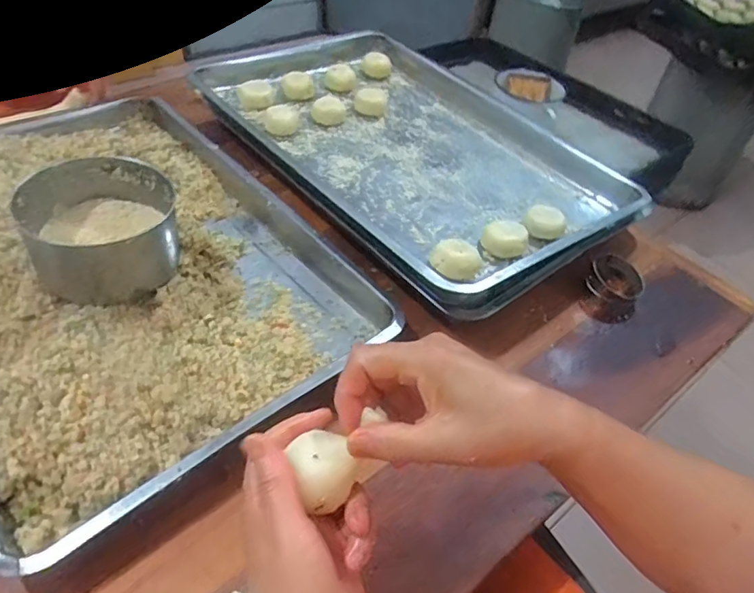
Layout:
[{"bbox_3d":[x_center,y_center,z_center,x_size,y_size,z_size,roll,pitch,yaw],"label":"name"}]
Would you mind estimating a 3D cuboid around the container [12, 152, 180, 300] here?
[{"bbox_3d":[-0.266,-0.068,0.529,0.135,0.078,0.120,-24,53,-27],"label":"container"}]

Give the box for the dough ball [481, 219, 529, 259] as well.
[{"bbox_3d":[0.153,-0.068,0.630,0.049,0.025,0.043,-9,48,-16],"label":"dough ball"}]

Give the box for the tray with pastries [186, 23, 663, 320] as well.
[{"bbox_3d":[0.031,-0.236,0.774,0.402,0.057,0.613,-26,55,-30],"label":"tray with pastries"}]

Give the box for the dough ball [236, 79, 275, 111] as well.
[{"bbox_3d":[-0.183,-0.306,0.813,0.054,0.026,0.049,-3,46,-10],"label":"dough ball"}]

